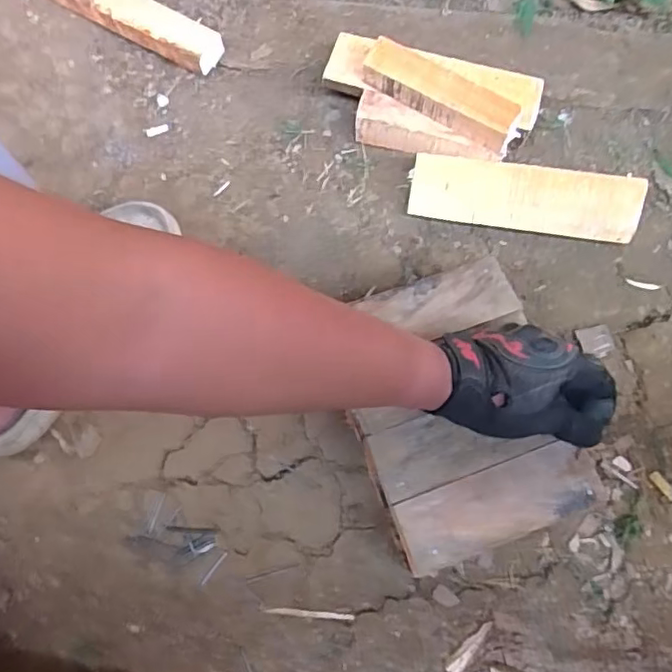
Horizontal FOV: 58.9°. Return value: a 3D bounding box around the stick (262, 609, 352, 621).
[{"bbox_3d":[-0.025,0.256,0.546,0.080,0.004,0.006,3,72,3],"label":"stick"}]

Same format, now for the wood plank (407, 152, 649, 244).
[{"bbox_3d":[0.198,-0.146,0.633,0.233,0.010,0.068,10,105,9],"label":"wood plank"}]

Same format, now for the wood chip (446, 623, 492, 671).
[{"bbox_3d":[0.119,0.279,0.531,0.012,0.011,0.055,37,77,13],"label":"wood chip"}]

